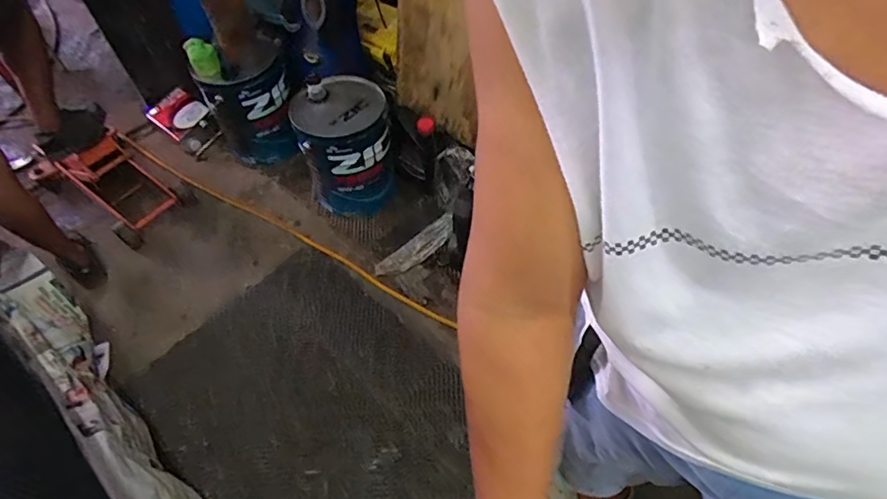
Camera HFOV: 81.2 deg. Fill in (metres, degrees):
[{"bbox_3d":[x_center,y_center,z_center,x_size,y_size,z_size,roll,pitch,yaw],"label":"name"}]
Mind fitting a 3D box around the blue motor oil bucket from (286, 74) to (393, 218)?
[{"bbox_3d":[-0.320,-0.333,1.693,0.269,0.397,0.265,-2,53,2],"label":"blue motor oil bucket"}]

